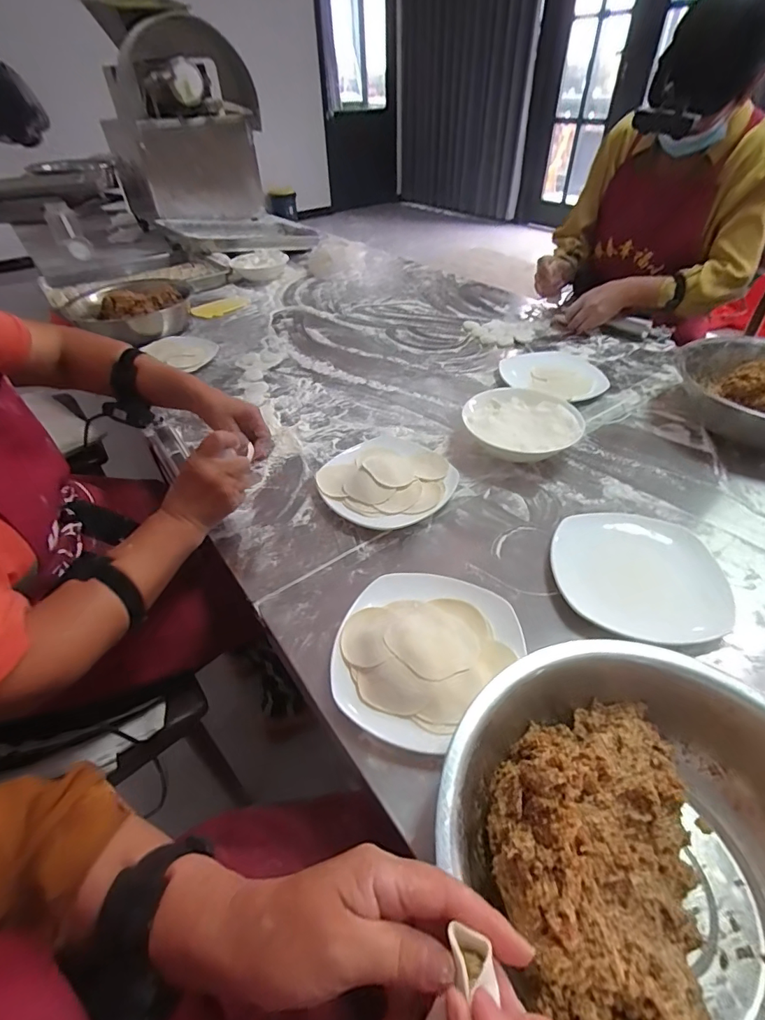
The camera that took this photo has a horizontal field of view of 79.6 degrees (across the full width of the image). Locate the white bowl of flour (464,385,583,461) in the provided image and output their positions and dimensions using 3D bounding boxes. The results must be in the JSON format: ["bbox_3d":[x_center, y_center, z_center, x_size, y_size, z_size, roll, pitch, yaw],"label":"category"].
[{"bbox_3d":[0.208,-0.120,0.698,0.164,0.061,0.169,-1,43,1],"label":"white bowl of flour"}]

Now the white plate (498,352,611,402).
[{"bbox_3d":[0.316,-0.255,0.858,0.182,0.033,0.196,-1,43,1],"label":"white plate"}]

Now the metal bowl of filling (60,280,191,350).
[{"bbox_3d":[-0.618,-0.480,1.147,0.283,0.102,0.314,-23,47,-21],"label":"metal bowl of filling"}]

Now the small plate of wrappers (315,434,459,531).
[{"bbox_3d":[0.005,-0.048,0.649,0.185,0.044,0.185,-1,43,1],"label":"small plate of wrappers"}]

